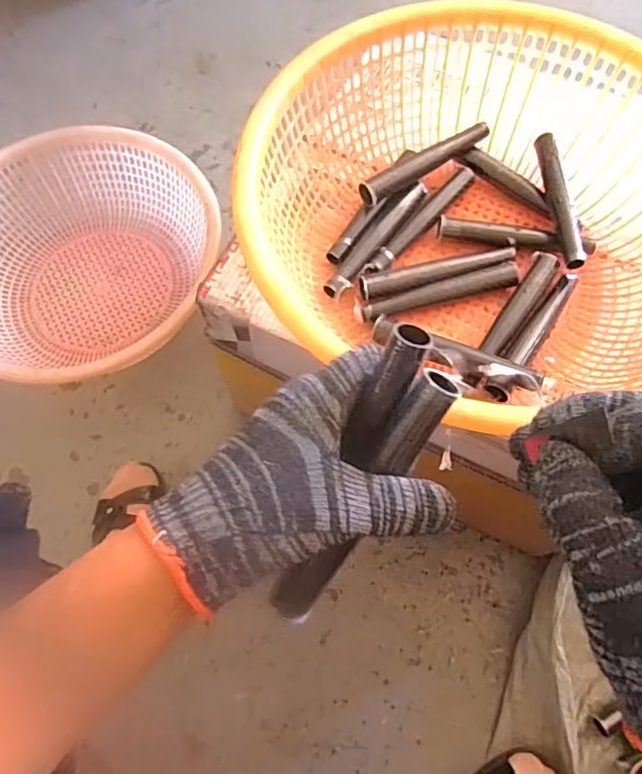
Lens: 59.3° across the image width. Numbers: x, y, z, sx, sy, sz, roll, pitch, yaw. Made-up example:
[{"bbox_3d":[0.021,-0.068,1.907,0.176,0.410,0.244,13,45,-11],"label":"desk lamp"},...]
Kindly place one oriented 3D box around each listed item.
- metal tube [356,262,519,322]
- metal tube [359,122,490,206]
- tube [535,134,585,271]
[{"bbox_3d":[0.111,-0.087,0.526,0.156,0.016,0.022,-16,70,-5],"label":"metal tube"},{"bbox_3d":[0.103,-0.221,0.552,0.147,0.019,0.019,-31,72,-11],"label":"metal tube"},{"bbox_3d":[0.227,-0.182,0.537,0.018,0.021,0.149,-3,69,0],"label":"tube"}]

